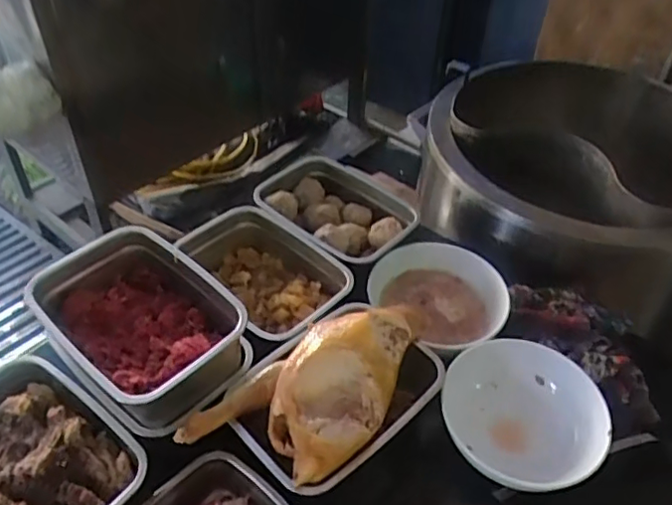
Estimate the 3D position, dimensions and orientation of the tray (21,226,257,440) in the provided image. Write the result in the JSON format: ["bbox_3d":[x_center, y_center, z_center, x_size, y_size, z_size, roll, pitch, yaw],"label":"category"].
[{"bbox_3d":[-0.199,0.072,0.607,0.209,0.070,0.151,30,50,26],"label":"tray"}]

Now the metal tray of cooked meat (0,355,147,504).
[{"bbox_3d":[-0.291,0.192,0.553,0.213,0.055,0.149,30,50,25],"label":"metal tray of cooked meat"}]

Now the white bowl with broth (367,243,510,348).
[{"bbox_3d":[0.132,0.050,0.738,0.146,0.067,0.146,2,44,-2],"label":"white bowl with broth"}]

